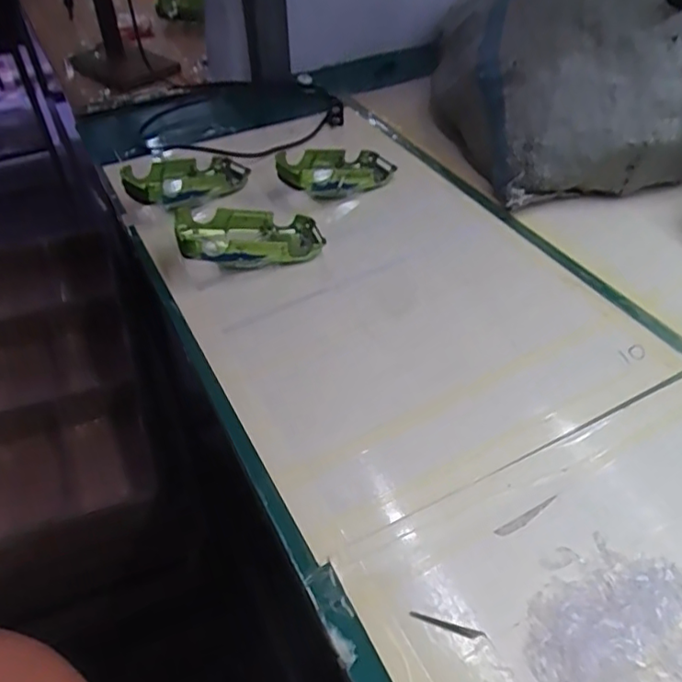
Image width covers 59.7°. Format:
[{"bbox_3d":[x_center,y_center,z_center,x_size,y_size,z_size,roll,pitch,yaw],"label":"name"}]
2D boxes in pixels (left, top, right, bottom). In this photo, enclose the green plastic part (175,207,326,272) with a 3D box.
[{"bbox_3d":[-0.083,-0.097,0.545,0.130,0.047,0.068,-18,47,-15],"label":"green plastic part"}]

